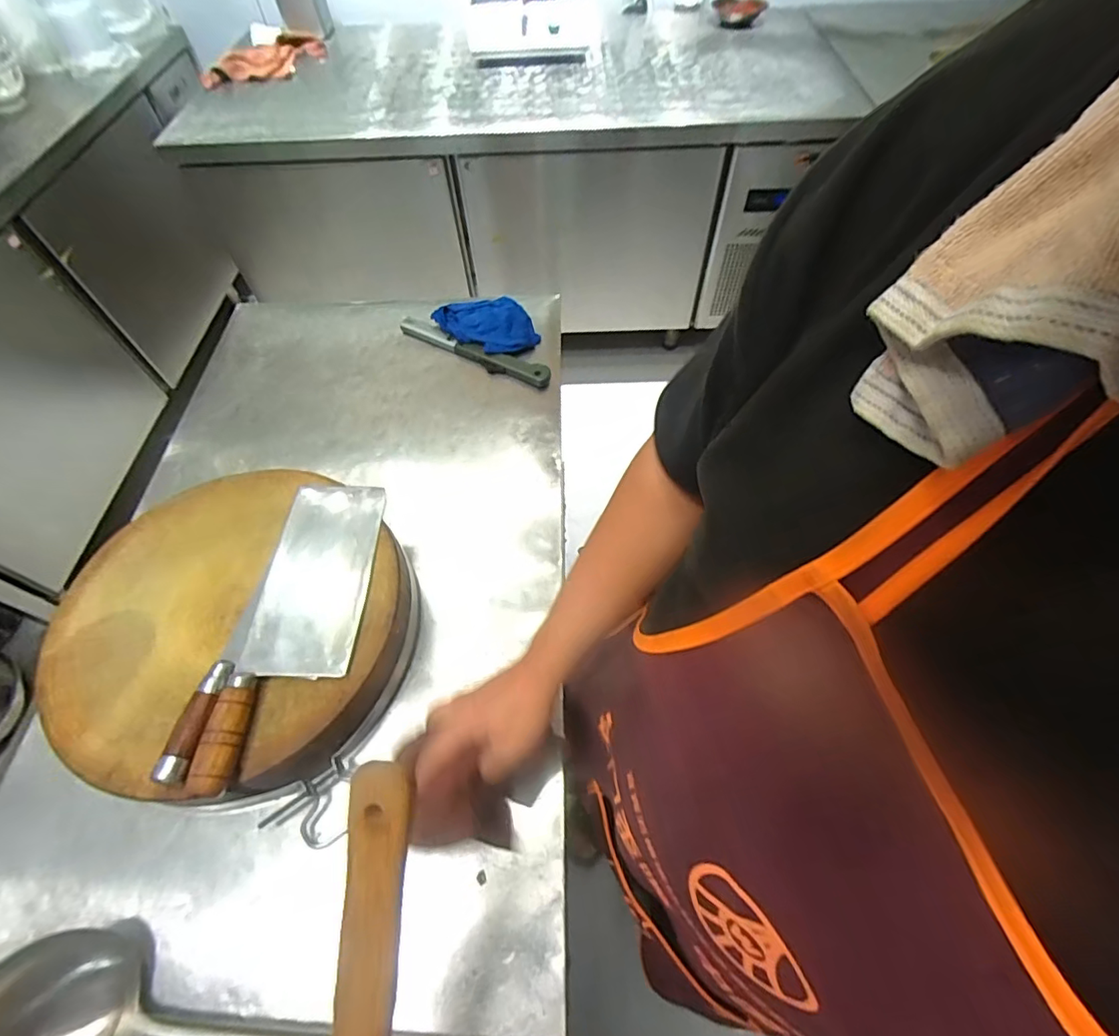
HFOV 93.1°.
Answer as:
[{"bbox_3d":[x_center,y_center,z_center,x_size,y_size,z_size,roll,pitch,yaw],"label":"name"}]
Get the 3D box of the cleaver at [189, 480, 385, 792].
[{"bbox_3d":[-0.264,0.098,0.547,0.107,0.034,0.323,0,58,1],"label":"cleaver"}]

